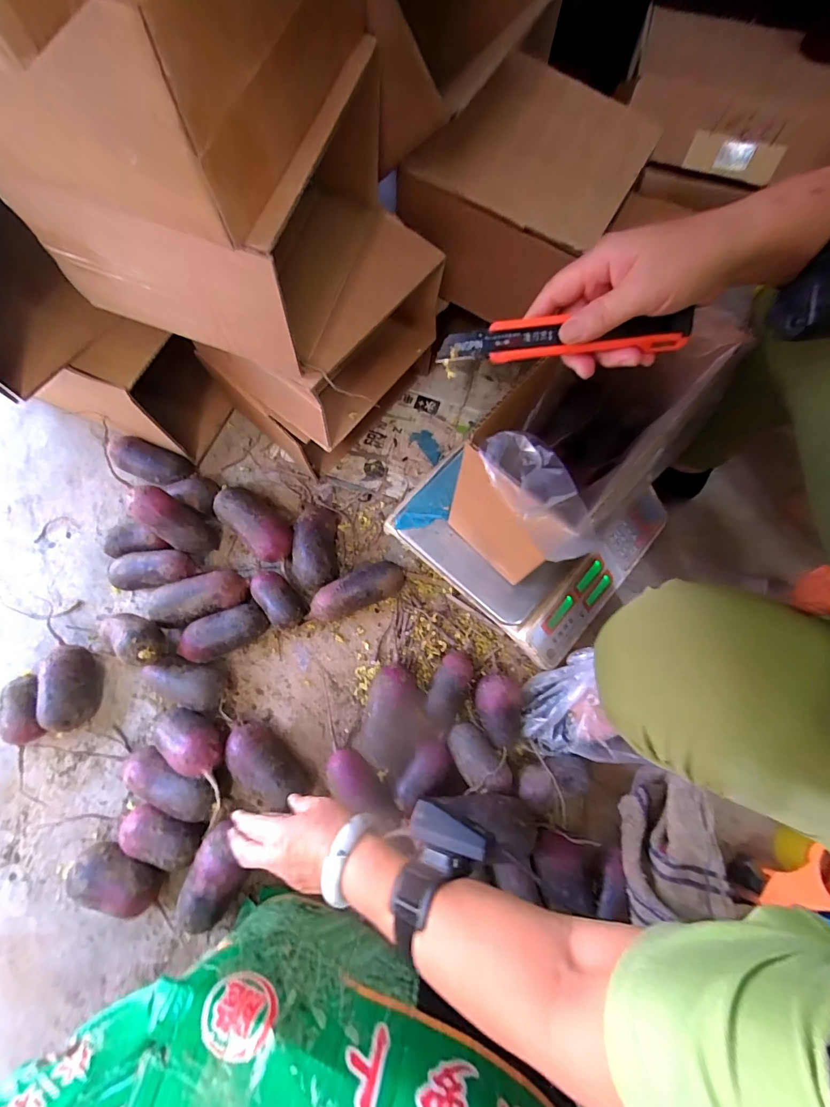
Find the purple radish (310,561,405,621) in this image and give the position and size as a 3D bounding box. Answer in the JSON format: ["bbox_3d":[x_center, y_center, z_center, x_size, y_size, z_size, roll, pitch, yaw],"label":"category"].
[{"bbox_3d":[-0.086,0.058,0.623,0.143,0.055,0.053,-24,76,-6],"label":"purple radish"}]

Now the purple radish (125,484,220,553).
[{"bbox_3d":[-0.371,-0.050,0.636,0.136,0.054,0.063,39,77,-29],"label":"purple radish"}]

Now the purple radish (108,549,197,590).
[{"bbox_3d":[-0.406,0.025,0.642,0.126,0.055,0.057,-8,76,-1],"label":"purple radish"}]

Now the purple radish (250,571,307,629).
[{"bbox_3d":[-0.206,0.069,0.632,0.056,0.048,0.097,-38,78,-8],"label":"purple radish"}]

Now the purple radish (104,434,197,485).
[{"bbox_3d":[-0.438,-0.151,0.689,0.122,0.057,0.064,21,77,6],"label":"purple radish"}]

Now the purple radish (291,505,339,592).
[{"bbox_3d":[-0.155,-0.010,0.644,0.065,0.060,0.132,-7,74,-2],"label":"purple radish"}]

